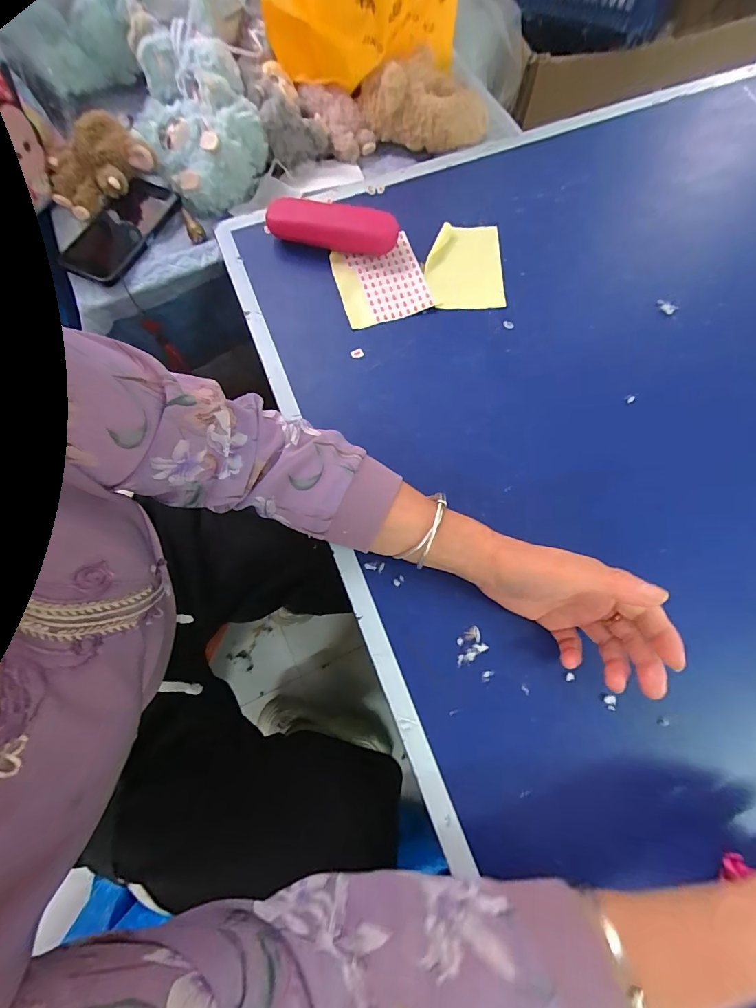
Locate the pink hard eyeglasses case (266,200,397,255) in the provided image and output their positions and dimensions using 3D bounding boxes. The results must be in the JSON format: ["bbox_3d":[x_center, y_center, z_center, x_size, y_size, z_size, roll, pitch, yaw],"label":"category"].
[{"bbox_3d":[-0.053,-0.321,0.478,0.150,0.036,0.048,13,74,3],"label":"pink hard eyeglasses case"}]

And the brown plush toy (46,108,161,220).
[{"bbox_3d":[-0.346,-0.414,0.506,0.075,0.048,0.119,41,78,10],"label":"brown plush toy"}]

